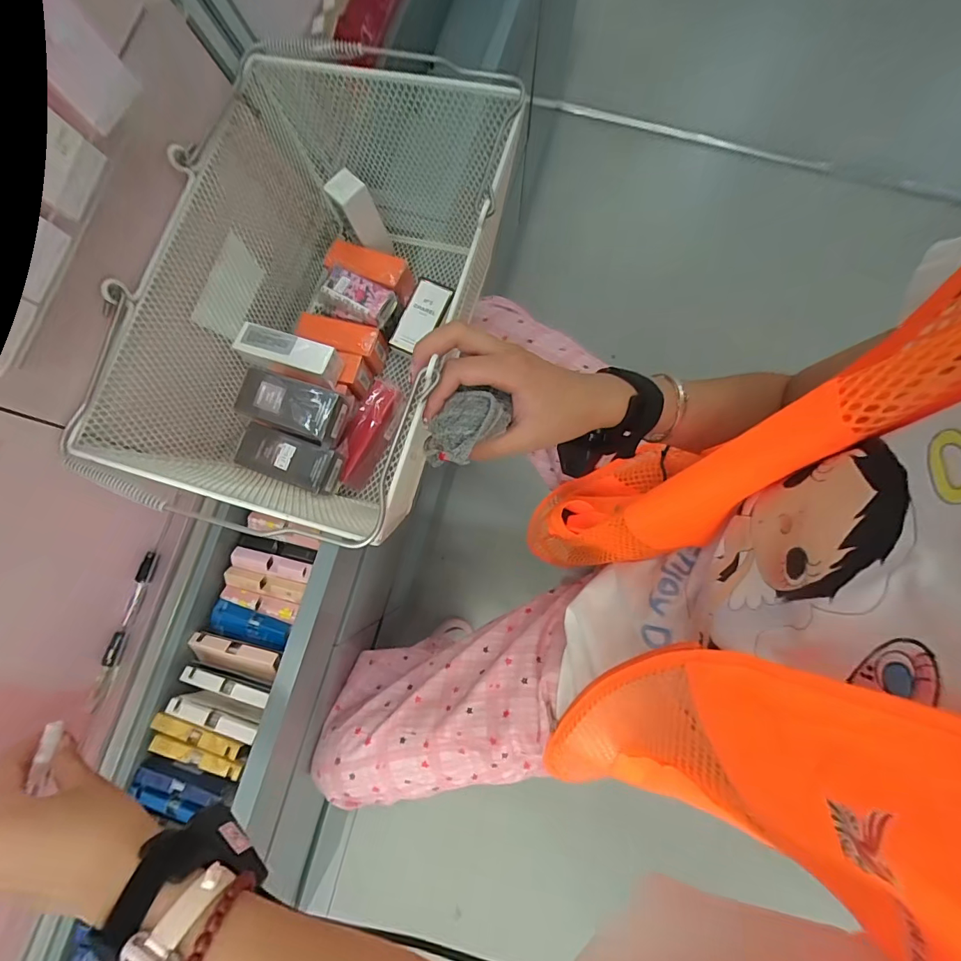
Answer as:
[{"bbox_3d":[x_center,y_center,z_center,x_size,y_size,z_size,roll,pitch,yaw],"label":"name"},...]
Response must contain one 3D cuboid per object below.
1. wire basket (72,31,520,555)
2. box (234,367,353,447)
[{"bbox_3d":[-0.142,-0.162,0.398,0.228,0.168,0.388,21,81,4],"label":"wire basket"},{"bbox_3d":[-0.159,-0.065,0.380,0.086,0.025,0.045,18,81,4],"label":"box"}]

